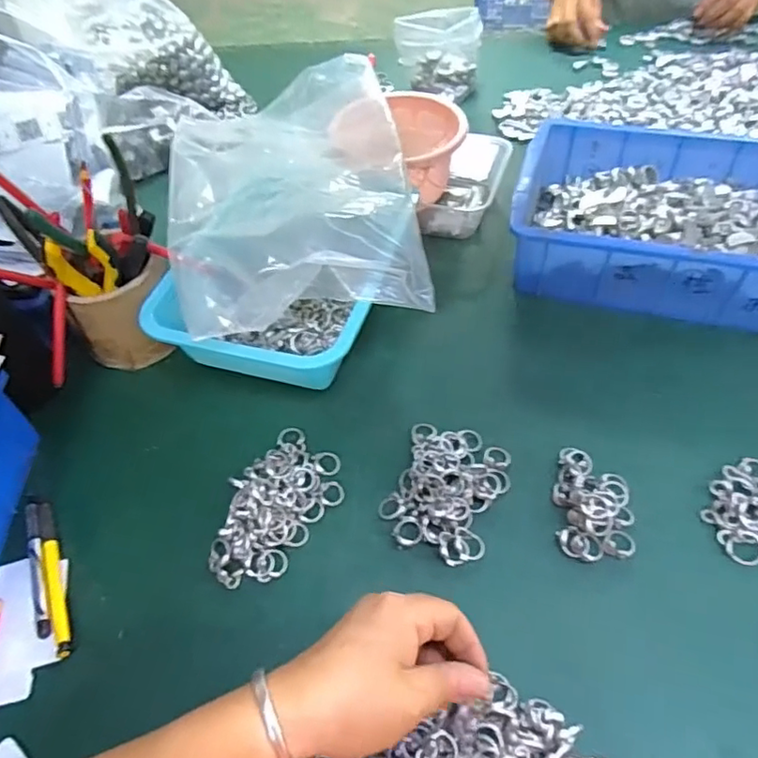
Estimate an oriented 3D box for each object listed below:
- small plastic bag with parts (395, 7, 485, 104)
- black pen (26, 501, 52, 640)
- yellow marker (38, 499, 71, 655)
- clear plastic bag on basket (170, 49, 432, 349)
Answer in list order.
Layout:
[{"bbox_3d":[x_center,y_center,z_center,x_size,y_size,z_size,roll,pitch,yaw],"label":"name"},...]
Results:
[{"bbox_3d":[0.084,-0.468,0.819,0.112,0.093,0.063,16,55,18],"label":"small plastic bag with parts"},{"bbox_3d":[-0.256,0.139,0.430,0.010,0.012,0.108,-21,50,-14],"label":"black pen"},{"bbox_3d":[-0.243,0.145,0.427,0.012,0.010,0.124,-23,53,-12],"label":"yellow marker"},{"bbox_3d":[-0.089,-0.178,0.533,0.222,0.089,0.315,-11,51,-3],"label":"clear plastic bag on basket"}]

